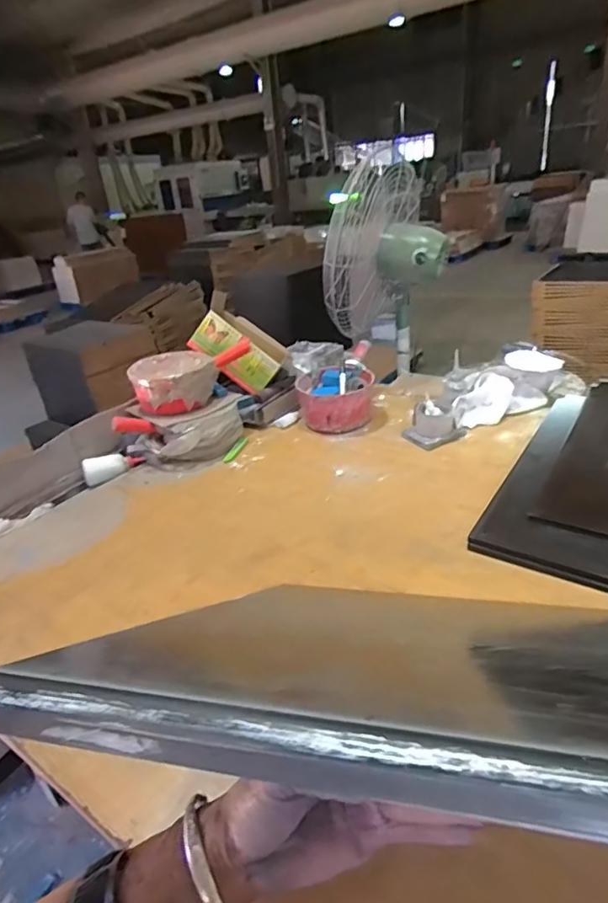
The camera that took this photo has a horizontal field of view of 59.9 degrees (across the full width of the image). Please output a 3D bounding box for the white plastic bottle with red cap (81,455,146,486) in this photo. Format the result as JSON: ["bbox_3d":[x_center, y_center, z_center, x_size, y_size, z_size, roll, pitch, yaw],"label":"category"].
[{"bbox_3d":[-0.461,0.029,1.274,0.143,0.048,0.053,-20,30,-24],"label":"white plastic bottle with red cap"}]

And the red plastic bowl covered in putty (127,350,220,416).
[{"bbox_3d":[-0.321,-0.175,1.327,0.207,0.102,0.192,-13,28,-11],"label":"red plastic bowl covered in putty"}]

